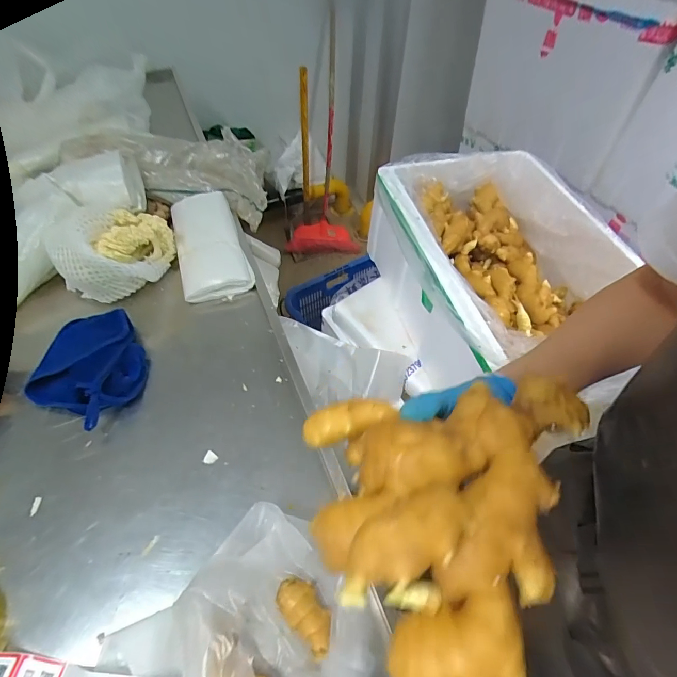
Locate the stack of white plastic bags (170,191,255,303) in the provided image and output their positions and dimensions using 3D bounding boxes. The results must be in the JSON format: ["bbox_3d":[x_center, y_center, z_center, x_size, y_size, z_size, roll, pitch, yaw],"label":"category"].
[{"bbox_3d":[-0.271,-0.200,0.828,0.134,0.038,0.281,-17,56,-13],"label":"stack of white plastic bags"}]

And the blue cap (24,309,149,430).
[{"bbox_3d":[-0.397,0.038,0.658,0.175,0.054,0.189,22,56,14],"label":"blue cap"}]

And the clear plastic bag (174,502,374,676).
[{"bbox_3d":[-0.056,0.304,0.421,0.173,0.150,0.201,12,55,7],"label":"clear plastic bag"}]

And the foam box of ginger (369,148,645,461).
[{"bbox_3d":[0.304,-0.119,0.789,0.376,0.233,0.512,-10,55,-9],"label":"foam box of ginger"}]

